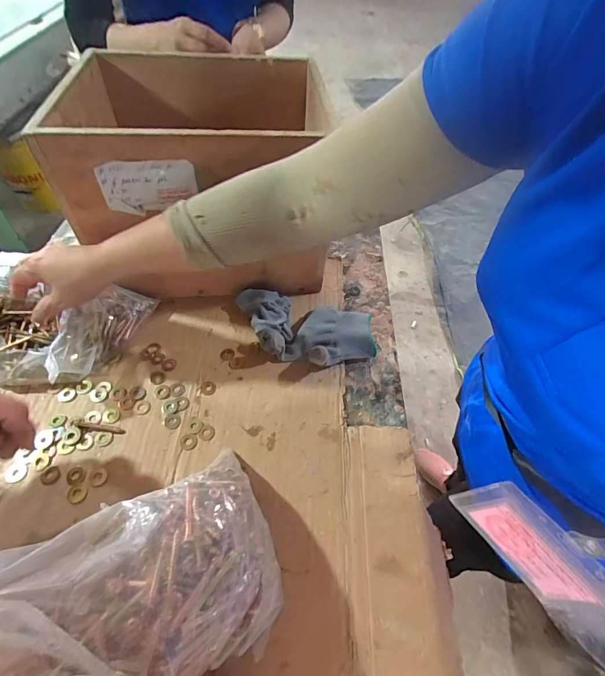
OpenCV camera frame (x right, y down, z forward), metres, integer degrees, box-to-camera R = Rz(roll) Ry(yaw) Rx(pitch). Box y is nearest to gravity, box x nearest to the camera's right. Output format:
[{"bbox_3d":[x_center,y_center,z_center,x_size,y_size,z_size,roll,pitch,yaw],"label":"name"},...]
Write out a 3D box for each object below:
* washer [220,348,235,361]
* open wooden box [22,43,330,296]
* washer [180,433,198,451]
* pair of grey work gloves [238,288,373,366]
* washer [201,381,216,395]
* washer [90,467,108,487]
[{"bbox_3d":[-0.102,0.022,0.488,0.020,0.004,0.018,-26,59,-21],"label":"washer"},{"bbox_3d":[-0.144,-0.252,0.544,0.309,0.236,0.307,-3,53,-7],"label":"open wooden box"},{"bbox_3d":[-0.131,0.119,0.415,0.019,0.004,0.019,2,53,-3],"label":"washer"},{"bbox_3d":[0.002,-0.008,0.492,0.193,0.047,0.110,9,53,3],"label":"pair of grey work gloves"},{"bbox_3d":[-0.120,0.064,0.457,0.018,0.004,0.019,2,53,-3],"label":"washer"},{"bbox_3d":[-0.220,0.150,0.388,0.018,0.004,0.021,-11,55,-12],"label":"washer"}]

